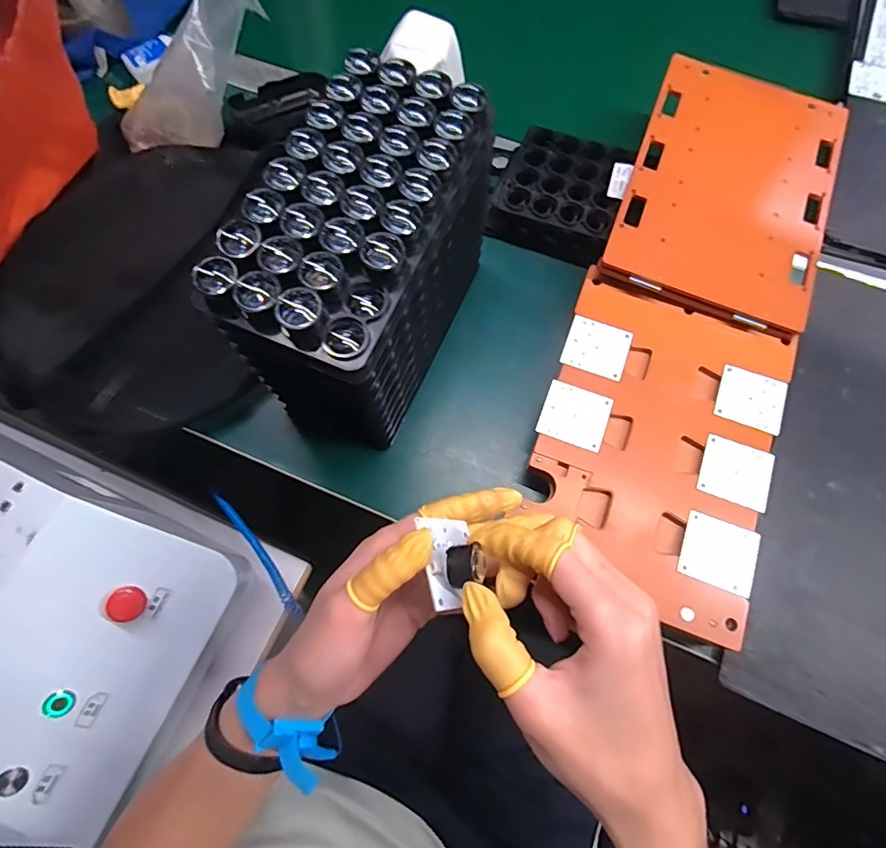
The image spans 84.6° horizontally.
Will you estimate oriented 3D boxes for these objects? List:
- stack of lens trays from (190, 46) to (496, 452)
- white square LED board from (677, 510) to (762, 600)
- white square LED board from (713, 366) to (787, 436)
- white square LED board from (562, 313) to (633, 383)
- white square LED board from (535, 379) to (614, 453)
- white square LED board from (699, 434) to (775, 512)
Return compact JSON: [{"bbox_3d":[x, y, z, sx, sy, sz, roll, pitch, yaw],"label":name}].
[{"bbox_3d":[-0.047,-0.101,0.342,0.096,0.173,0.191,22,75,8],"label":"stack of lens trays"},{"bbox_3d":[0.187,0.087,0.329,0.047,0.004,0.044,20,75,8],"label":"white square LED board"},{"bbox_3d":[0.232,-0.019,0.366,0.047,0.004,0.042,21,75,8],"label":"white square LED board"},{"bbox_3d":[0.121,-0.060,0.381,0.048,0.004,0.045,20,75,8],"label":"white square LED board"},{"bbox_3d":[0.098,-0.006,0.362,0.047,0.004,0.044,19,74,8],"label":"white square LED board"},{"bbox_3d":[0.210,0.035,0.349,0.046,0.005,0.045,22,75,8],"label":"white square LED board"}]

